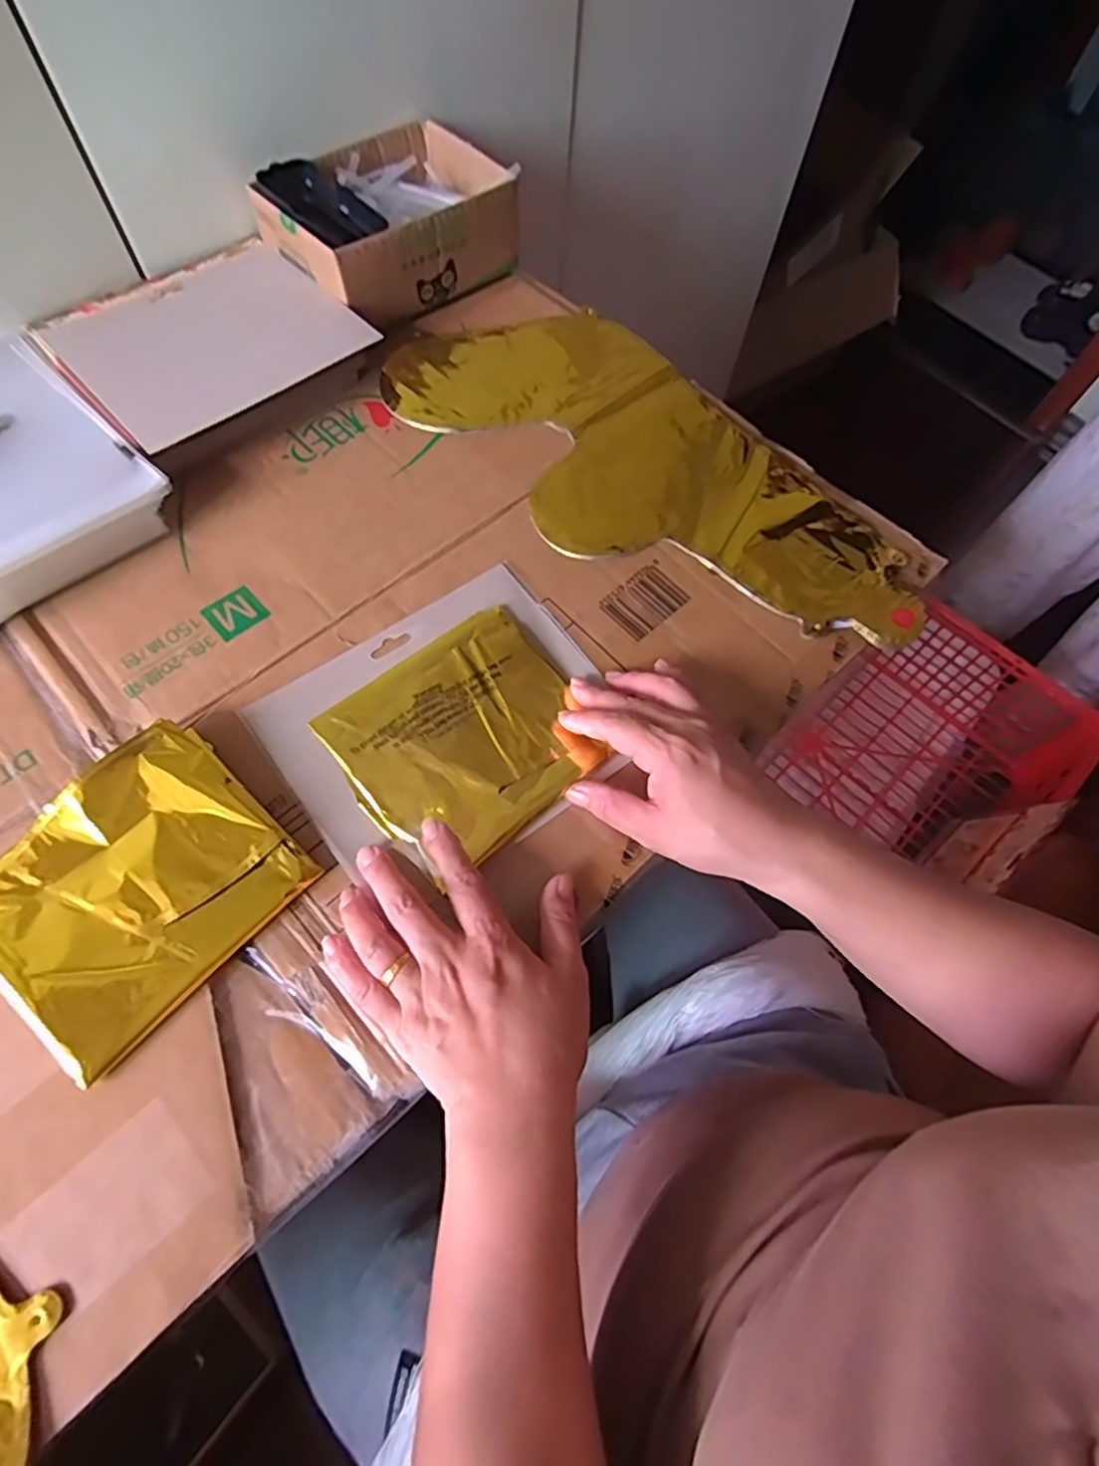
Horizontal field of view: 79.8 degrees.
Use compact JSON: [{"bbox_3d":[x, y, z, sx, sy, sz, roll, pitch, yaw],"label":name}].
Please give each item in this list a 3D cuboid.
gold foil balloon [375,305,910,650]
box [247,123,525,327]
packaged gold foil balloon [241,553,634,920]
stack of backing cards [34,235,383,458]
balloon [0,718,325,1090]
[{"bbox_3d":[0.073,-0.200,0.492,0.198,0.013,0.420,-39,72,-19],"label":"gold foil balloon"},{"bbox_3d":[-0.134,-0.429,0.558,0.183,0.071,0.132,-41,72,-20],"label":"box"},{"bbox_3d":[-0.061,-0.007,0.404,0.195,0.018,0.162,-35,71,-18],"label":"packaged gold foil balloon"},{"bbox_3d":[-0.261,-0.296,0.508,0.194,0.035,0.180,-40,72,-19],"label":"stack of backing cards"},{"bbox_3d":[-0.213,0.078,0.337,0.118,0.030,0.139,39,68,15],"label":"balloon"}]

